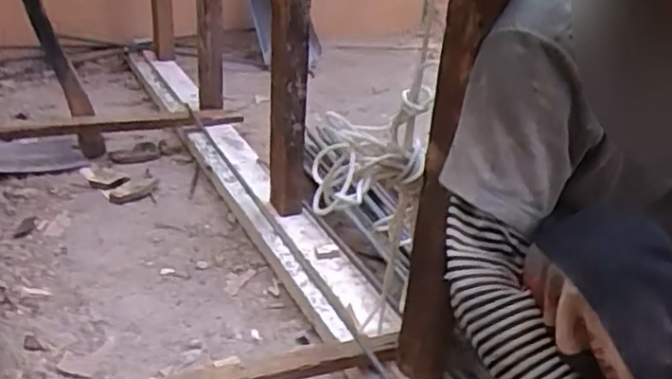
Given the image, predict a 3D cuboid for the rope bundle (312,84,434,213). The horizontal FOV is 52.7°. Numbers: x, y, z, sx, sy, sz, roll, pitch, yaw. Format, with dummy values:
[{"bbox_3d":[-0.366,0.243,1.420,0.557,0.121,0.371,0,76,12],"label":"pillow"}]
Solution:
[{"bbox_3d":[0.043,-0.052,0.877,0.146,0.138,0.125,5,29,3],"label":"rope bundle"}]

